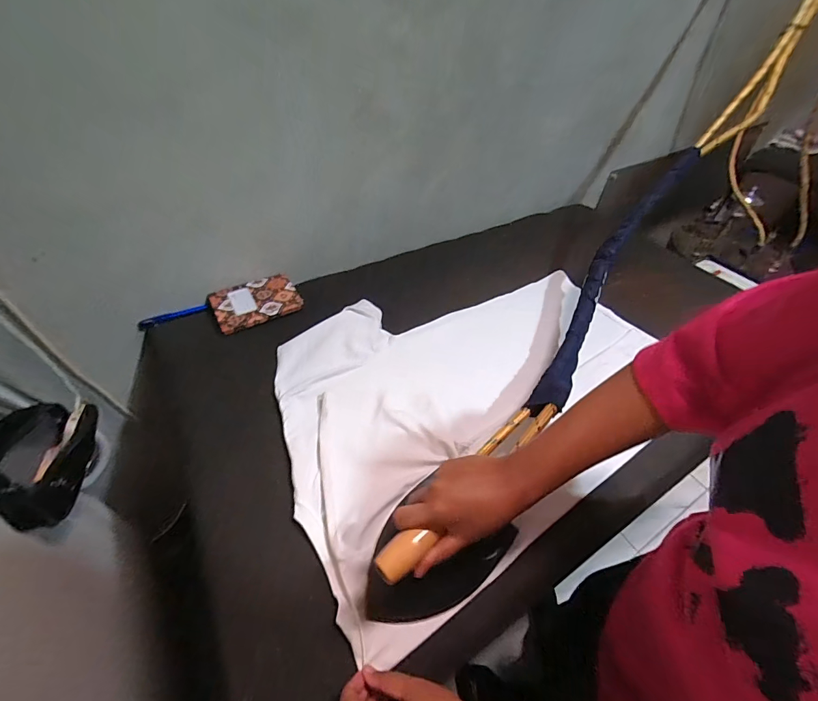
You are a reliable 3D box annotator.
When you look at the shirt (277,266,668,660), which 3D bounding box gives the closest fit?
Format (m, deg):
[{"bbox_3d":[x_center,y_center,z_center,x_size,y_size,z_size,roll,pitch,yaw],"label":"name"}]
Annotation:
[{"bbox_3d":[0.104,0.048,0.652,0.702,0.043,0.464,-24,54,-24],"label":"shirt"}]

